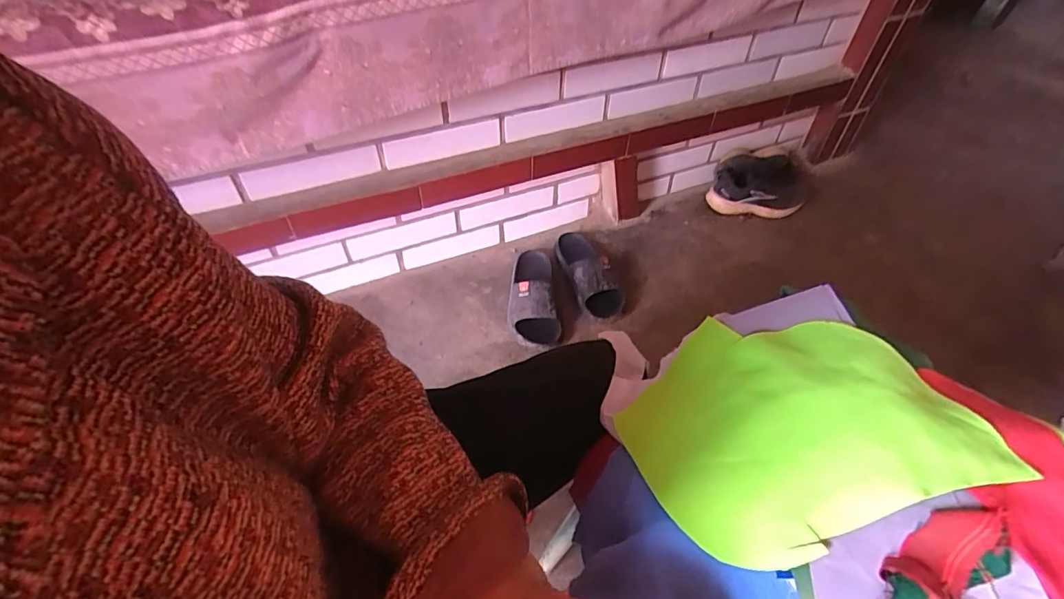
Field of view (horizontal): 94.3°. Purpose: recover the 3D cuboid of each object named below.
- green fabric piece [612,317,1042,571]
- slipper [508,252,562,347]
[{"bbox_3d":[0.160,0.083,0.338,0.168,0.093,0.161,-13,51,-12],"label":"green fabric piece"},{"bbox_3d":[-0.003,-0.018,1.059,0.103,0.066,0.274,-3,50,-4],"label":"slipper"}]

